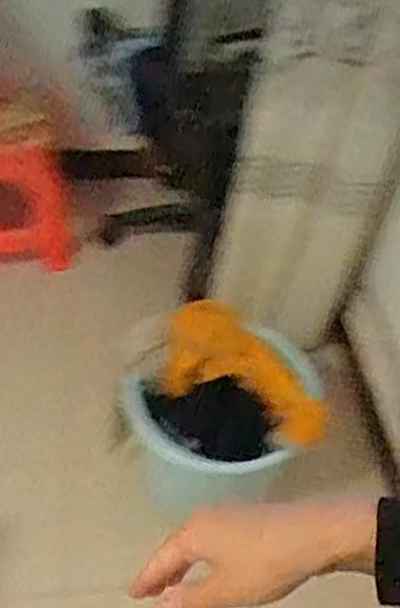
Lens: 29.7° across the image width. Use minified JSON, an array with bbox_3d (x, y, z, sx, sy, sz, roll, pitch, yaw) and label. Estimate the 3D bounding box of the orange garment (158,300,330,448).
[{"bbox_3d":[0.082,0.133,1.333,0.323,0.094,0.159,33,49,-2],"label":"orange garment"}]

